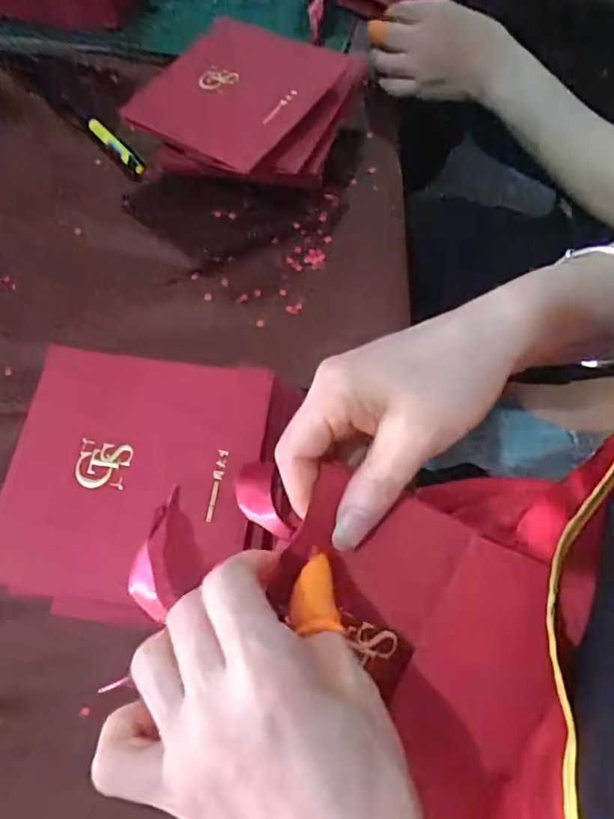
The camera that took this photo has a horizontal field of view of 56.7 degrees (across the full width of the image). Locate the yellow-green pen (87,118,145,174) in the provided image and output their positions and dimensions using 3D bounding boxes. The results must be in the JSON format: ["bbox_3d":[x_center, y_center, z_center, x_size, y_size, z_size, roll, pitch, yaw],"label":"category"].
[{"bbox_3d":[-0.166,-0.231,0.499,0.011,0.010,0.080,-41,72,-17],"label":"yellow-green pen"}]

